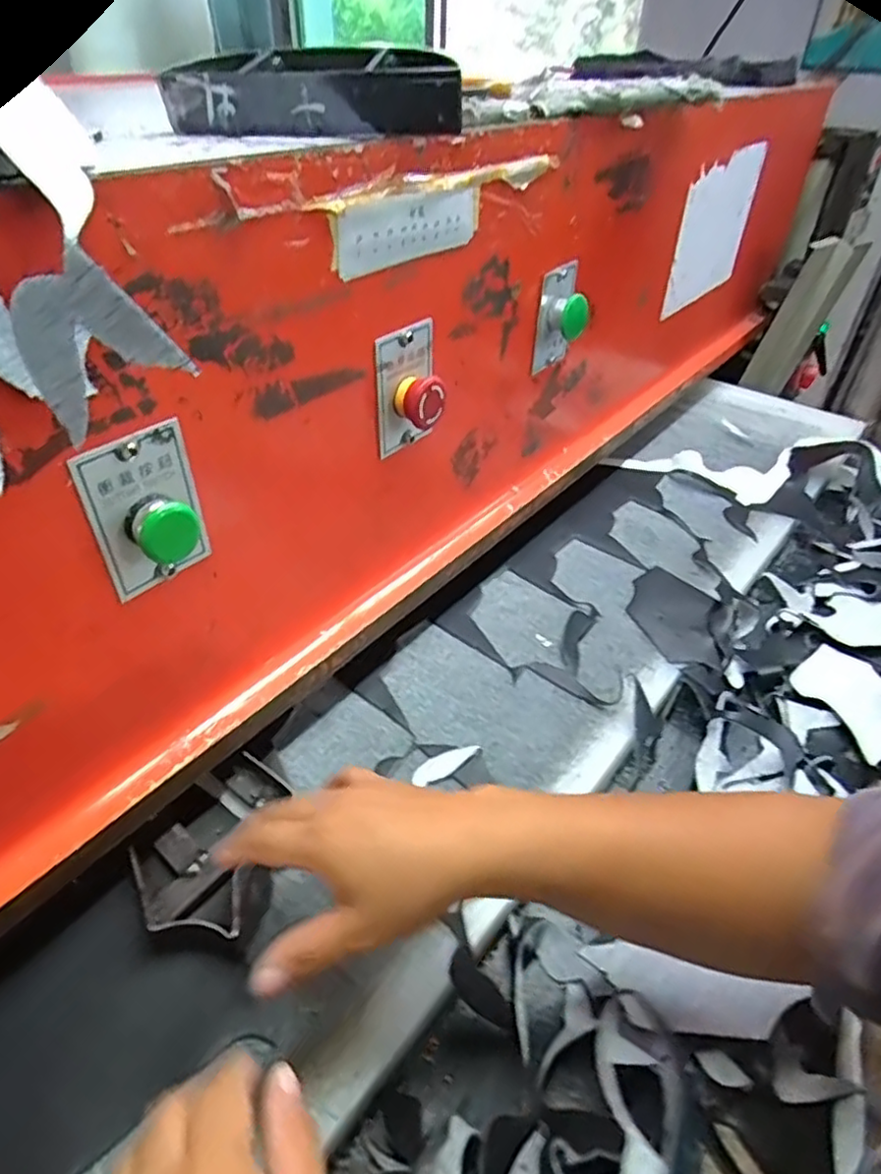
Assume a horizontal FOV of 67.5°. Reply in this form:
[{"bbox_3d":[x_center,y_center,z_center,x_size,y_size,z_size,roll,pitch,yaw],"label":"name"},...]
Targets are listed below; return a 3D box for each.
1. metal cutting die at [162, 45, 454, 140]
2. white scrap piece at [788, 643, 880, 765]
[{"bbox_3d":[-0.075,-0.302,0.401,0.175,0.044,0.068,5,42,1],"label":"metal cutting die"},{"bbox_3d":[0.377,0.100,0.594,0.101,0.017,0.122,-16,45,-22],"label":"white scrap piece"}]

